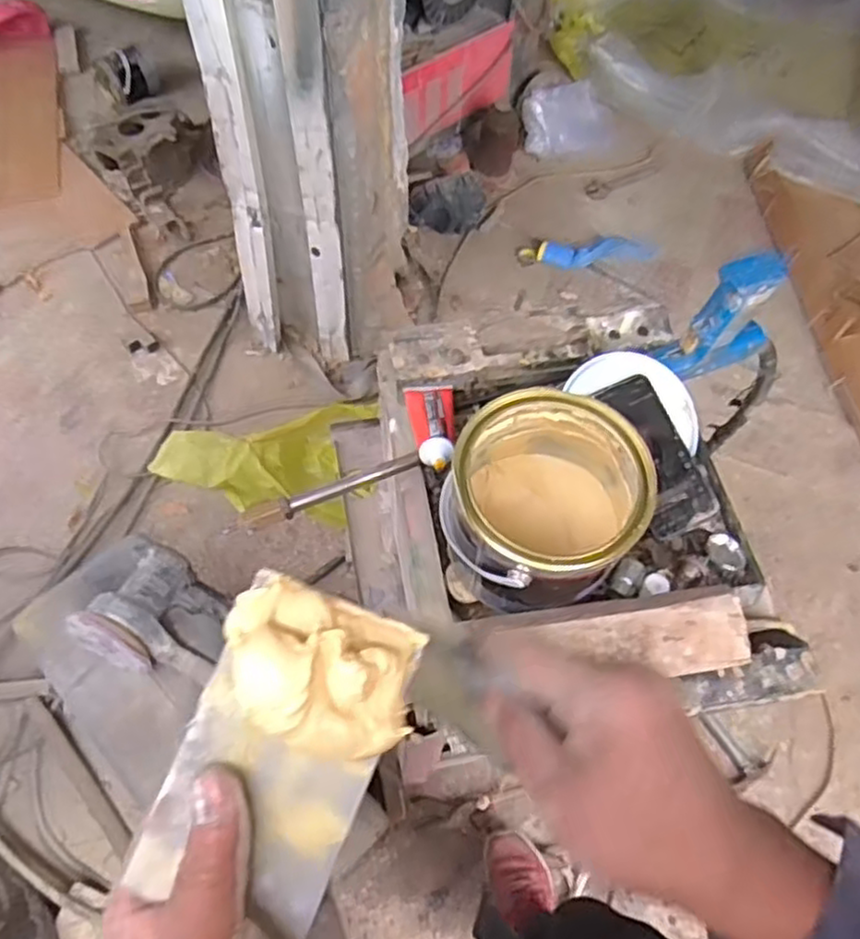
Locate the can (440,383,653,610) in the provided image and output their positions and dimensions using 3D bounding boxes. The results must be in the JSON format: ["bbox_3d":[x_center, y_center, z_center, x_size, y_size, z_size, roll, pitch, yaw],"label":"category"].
[{"bbox_3d":[0.097,0.034,0.635,0.156,0.154,0.164,1,59,-2],"label":"can"}]

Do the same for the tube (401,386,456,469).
[{"bbox_3d":[0.003,-0.051,0.745,0.050,0.026,0.129,-4,40,-4],"label":"tube"}]

